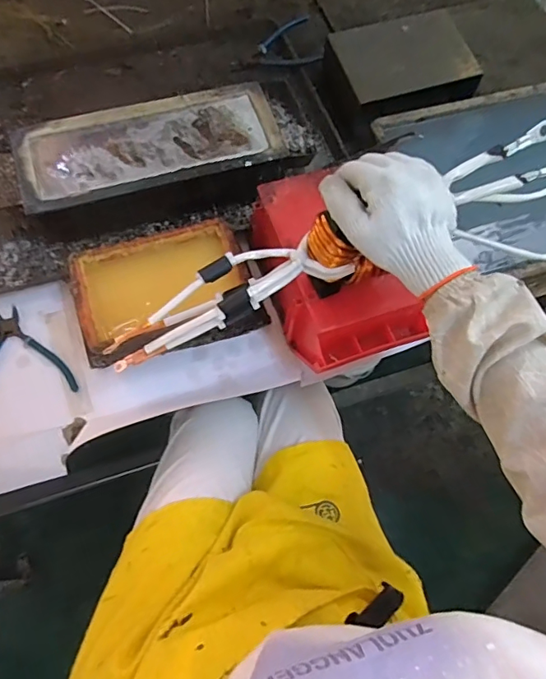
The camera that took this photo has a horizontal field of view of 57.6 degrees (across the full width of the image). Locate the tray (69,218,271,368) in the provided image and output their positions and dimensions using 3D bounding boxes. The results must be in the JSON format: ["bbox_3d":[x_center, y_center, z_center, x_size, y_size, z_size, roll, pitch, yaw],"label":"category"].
[{"bbox_3d":[-0.131,-0.057,0.627,0.211,0.062,0.143,-18,70,-10],"label":"tray"}]

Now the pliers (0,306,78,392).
[{"bbox_3d":[-0.318,0.020,0.616,0.123,0.008,0.133,-17,69,-9],"label":"pliers"}]

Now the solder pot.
[{"bbox_3d":[-0.150,-0.245,0.690,0.364,0.084,0.152,-17,69,-10],"label":"solder pot"}]

